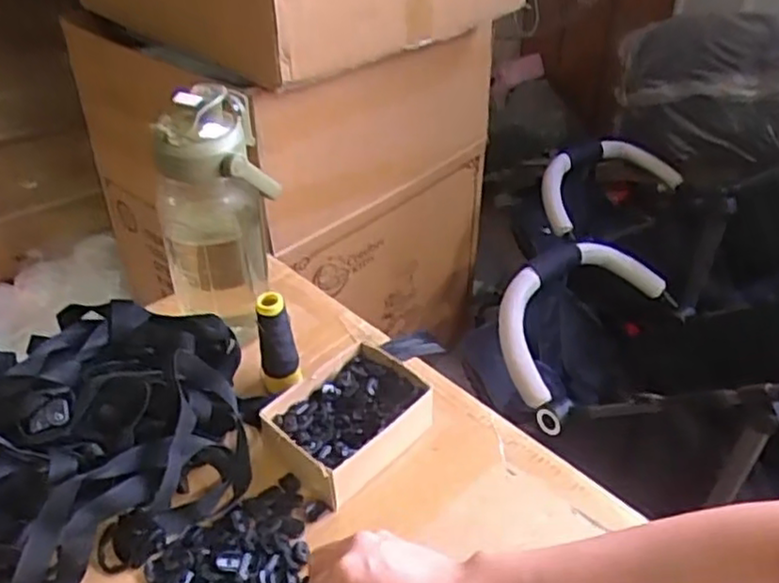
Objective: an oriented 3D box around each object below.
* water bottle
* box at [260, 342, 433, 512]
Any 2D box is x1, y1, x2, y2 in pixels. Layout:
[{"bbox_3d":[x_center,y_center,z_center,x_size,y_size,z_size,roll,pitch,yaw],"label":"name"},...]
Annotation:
[{"bbox_3d":[-0.169,-0.062,0.689,0.103,0.277,0.102,-19,42,-23],"label":"water bottle"},{"bbox_3d":[-0.034,0.117,0.631,0.134,0.047,0.109,-31,47,-33],"label":"box"}]

